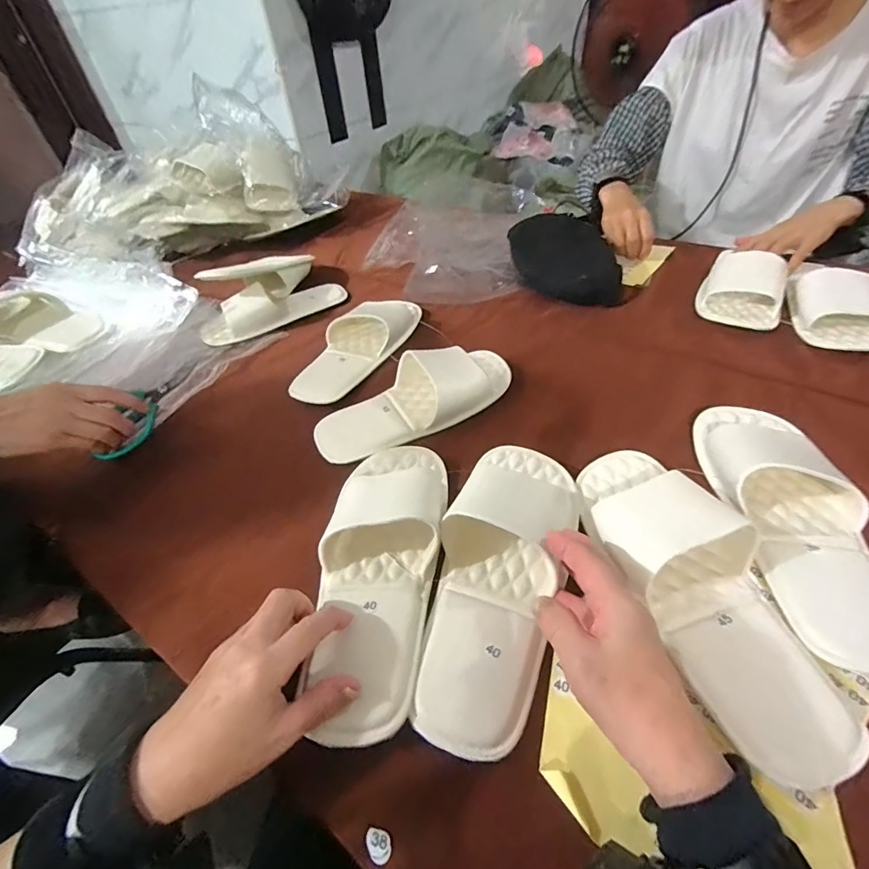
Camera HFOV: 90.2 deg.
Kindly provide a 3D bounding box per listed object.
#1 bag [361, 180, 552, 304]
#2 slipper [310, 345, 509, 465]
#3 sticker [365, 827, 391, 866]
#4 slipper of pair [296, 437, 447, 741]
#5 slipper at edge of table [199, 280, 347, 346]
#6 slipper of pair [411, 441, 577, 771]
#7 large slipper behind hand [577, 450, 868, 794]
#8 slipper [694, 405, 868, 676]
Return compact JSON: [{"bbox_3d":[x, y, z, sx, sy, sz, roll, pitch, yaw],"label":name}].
[{"bbox_3d":[0.049,-0.376,0.816,0.266,0.030,0.383,16,57,8],"label":"bag"},{"bbox_3d":[-0.022,-0.049,0.514,0.251,0.053,0.104,-22,48,-15],"label":"slipper"},{"bbox_3d":[-0.033,0.246,0.258,0.014,0.004,0.017,-14,51,-3],"label":"sticker"},{"bbox_3d":[-0.045,0.100,0.367,0.100,0.052,0.262,0,48,5],"label":"slipper of pair"},{"bbox_3d":[-0.259,-0.206,0.697,0.232,0.053,0.084,-25,49,-18],"label":"slipper at edge of table"},{"bbox_3d":[0.053,0.107,0.356,0.104,0.064,0.256,10,48,15],"label":"slipper of pair"},{"bbox_3d":[0.203,0.104,0.335,0.106,0.059,0.262,-17,47,-10],"label":"large slipper behind hand"},{"bbox_3d":[0.309,0.061,0.375,0.111,0.051,0.254,6,47,11],"label":"slipper"}]

